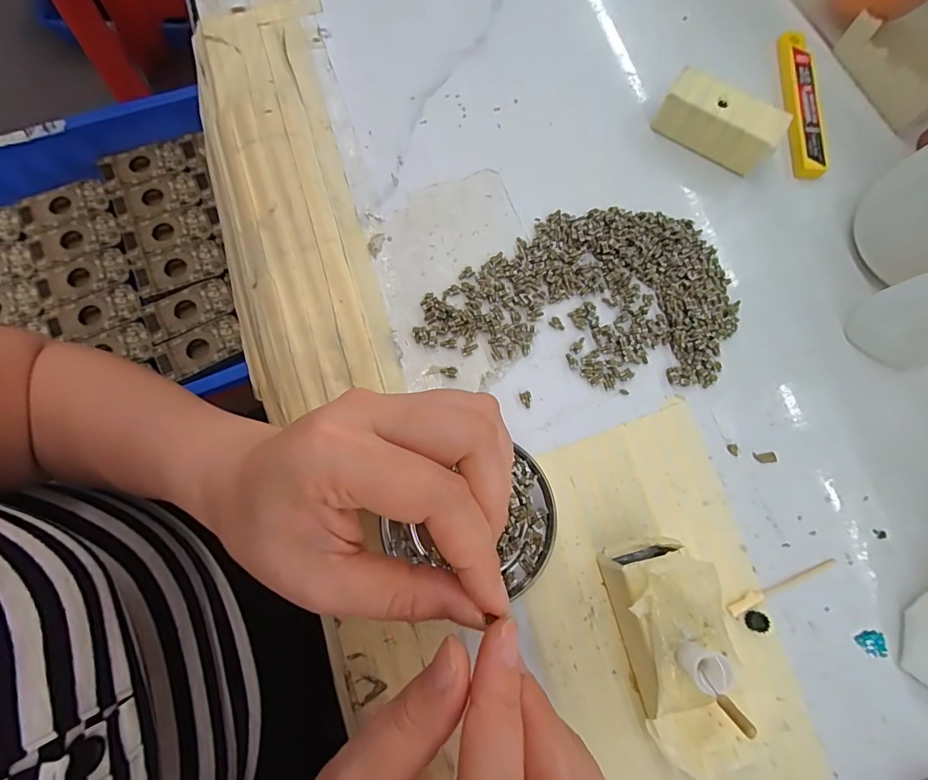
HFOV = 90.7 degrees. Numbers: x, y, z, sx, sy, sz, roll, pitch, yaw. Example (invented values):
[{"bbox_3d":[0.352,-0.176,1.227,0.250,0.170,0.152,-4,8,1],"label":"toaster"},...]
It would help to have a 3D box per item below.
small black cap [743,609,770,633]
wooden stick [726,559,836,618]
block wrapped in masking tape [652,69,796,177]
[{"bbox_3d":[0.135,0.107,0.211,0.010,0.005,0.009,25,77,4],"label":"small black cap"},{"bbox_3d":[0.151,0.092,0.216,0.060,0.004,0.006,-22,78,-6],"label":"wooden stick"},{"bbox_3d":[0.145,-0.152,0.264,0.064,0.026,0.027,31,78,6],"label":"block wrapped in masking tape"}]

